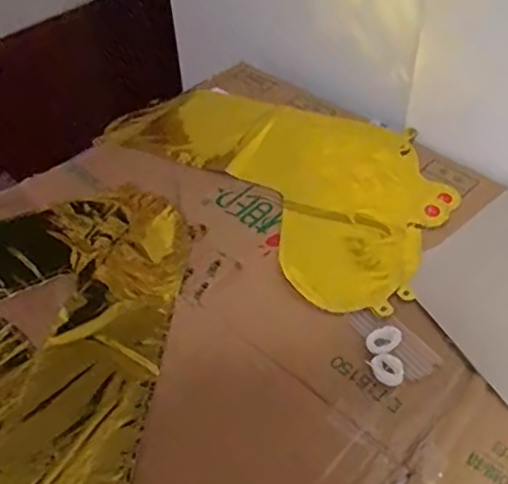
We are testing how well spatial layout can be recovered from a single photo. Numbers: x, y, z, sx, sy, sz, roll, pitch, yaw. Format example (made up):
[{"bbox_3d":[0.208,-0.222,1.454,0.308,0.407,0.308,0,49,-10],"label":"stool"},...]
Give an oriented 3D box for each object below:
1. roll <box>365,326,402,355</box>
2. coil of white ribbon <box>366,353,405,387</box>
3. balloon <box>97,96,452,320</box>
[{"bbox_3d":[0.104,0.079,0.505,0.028,0.011,0.021,-30,52,-23],"label":"roll"},{"bbox_3d":[0.103,0.100,0.486,0.022,0.008,0.026,-13,47,-9],"label":"coil of white ribbon"},{"bbox_3d":[0.034,-0.087,0.675,0.237,0.017,0.390,-37,55,-28],"label":"balloon"}]

